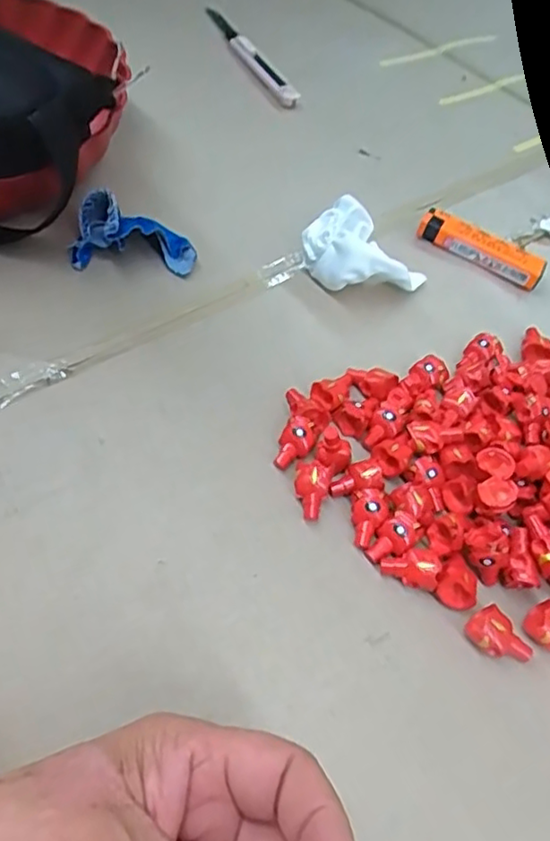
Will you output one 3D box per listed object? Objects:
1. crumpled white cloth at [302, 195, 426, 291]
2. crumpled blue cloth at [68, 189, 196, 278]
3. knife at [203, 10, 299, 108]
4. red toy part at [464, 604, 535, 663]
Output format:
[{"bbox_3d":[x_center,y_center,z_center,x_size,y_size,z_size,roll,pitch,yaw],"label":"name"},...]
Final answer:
[{"bbox_3d":[0.048,-0.095,0.373,0.068,0.036,0.048,39,62,21],"label":"crumpled white cloth"},{"bbox_3d":[-0.082,-0.108,0.368,0.069,0.034,0.028,4,56,-1],"label":"crumpled blue cloth"},{"bbox_3d":[-0.024,-0.309,0.539,0.017,0.013,0.167,-20,59,-17],"label":"knife"},{"bbox_3d":[0.091,0.089,0.262,0.017,0.013,0.025,-32,63,-23],"label":"red toy part"}]

